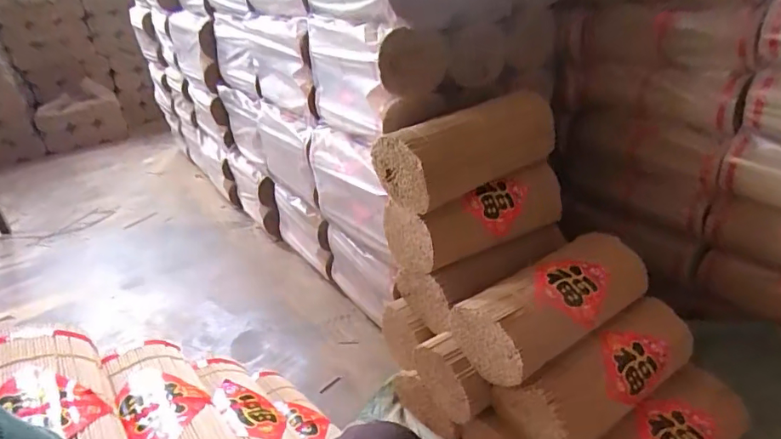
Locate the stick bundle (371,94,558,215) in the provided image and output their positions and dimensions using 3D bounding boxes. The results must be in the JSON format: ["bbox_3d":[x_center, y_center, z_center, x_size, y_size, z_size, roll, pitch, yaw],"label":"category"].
[{"bbox_3d":[0.136,-0.128,0.896,0.318,0.125,0.139,-25,33,-32],"label":"stick bundle"}]

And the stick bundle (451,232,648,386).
[{"bbox_3d":[0.281,0.135,0.844,0.335,0.111,0.141,-19,30,-24],"label":"stick bundle"}]

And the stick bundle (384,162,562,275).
[{"bbox_3d":[0.164,-0.015,0.948,0.327,0.118,0.133,-19,30,-24],"label":"stick bundle"}]

